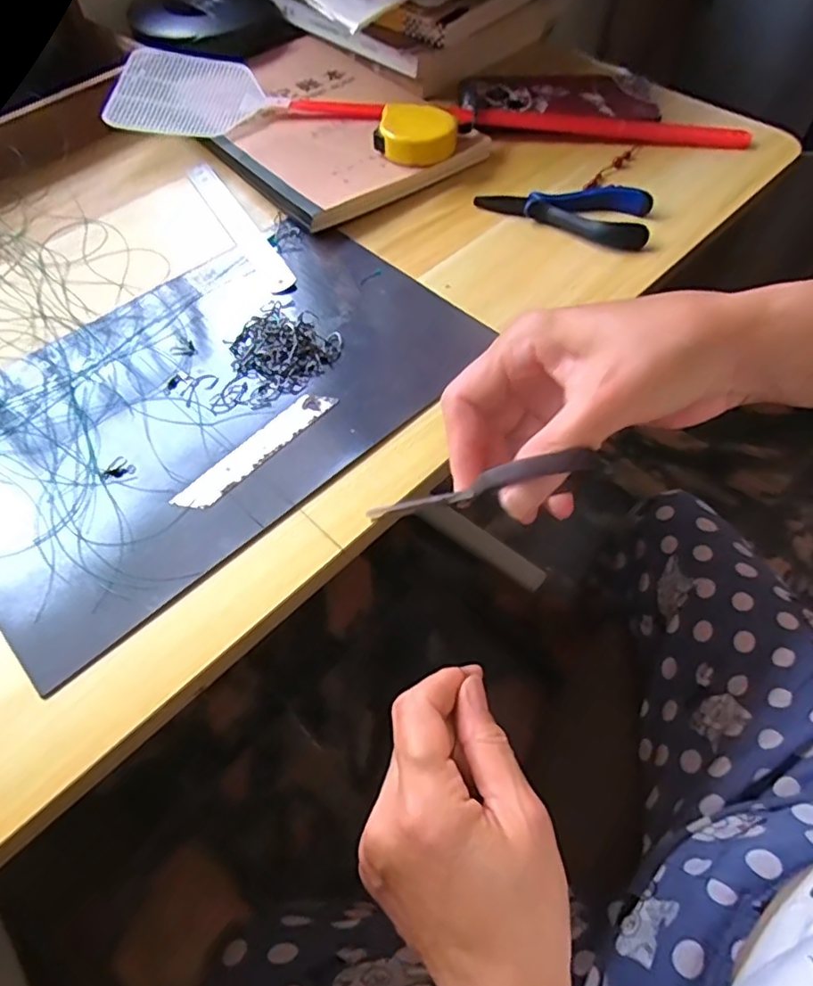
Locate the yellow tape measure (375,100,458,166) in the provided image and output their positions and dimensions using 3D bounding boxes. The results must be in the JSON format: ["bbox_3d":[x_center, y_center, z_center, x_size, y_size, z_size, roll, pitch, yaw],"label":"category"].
[{"bbox_3d":[0.008,-0.269,0.443,0.058,0.023,0.047,9,57,10],"label":"yellow tape measure"}]

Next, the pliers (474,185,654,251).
[{"bbox_3d":[0.115,-0.207,0.420,0.117,0.015,0.054,22,60,17],"label":"pliers"}]

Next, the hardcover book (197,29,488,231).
[{"bbox_3d":[-0.070,-0.310,0.486,0.183,0.021,0.244,-36,61,-19],"label":"hardcover book"}]

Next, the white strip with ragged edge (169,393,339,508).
[{"bbox_3d":[-0.080,-0.025,0.318,0.018,0.004,0.099,35,65,24],"label":"white strip with ragged edge"}]

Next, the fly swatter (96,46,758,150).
[{"bbox_3d":[0.016,-0.318,0.481,0.505,0.010,0.090,1,56,5],"label":"fly swatter"}]

